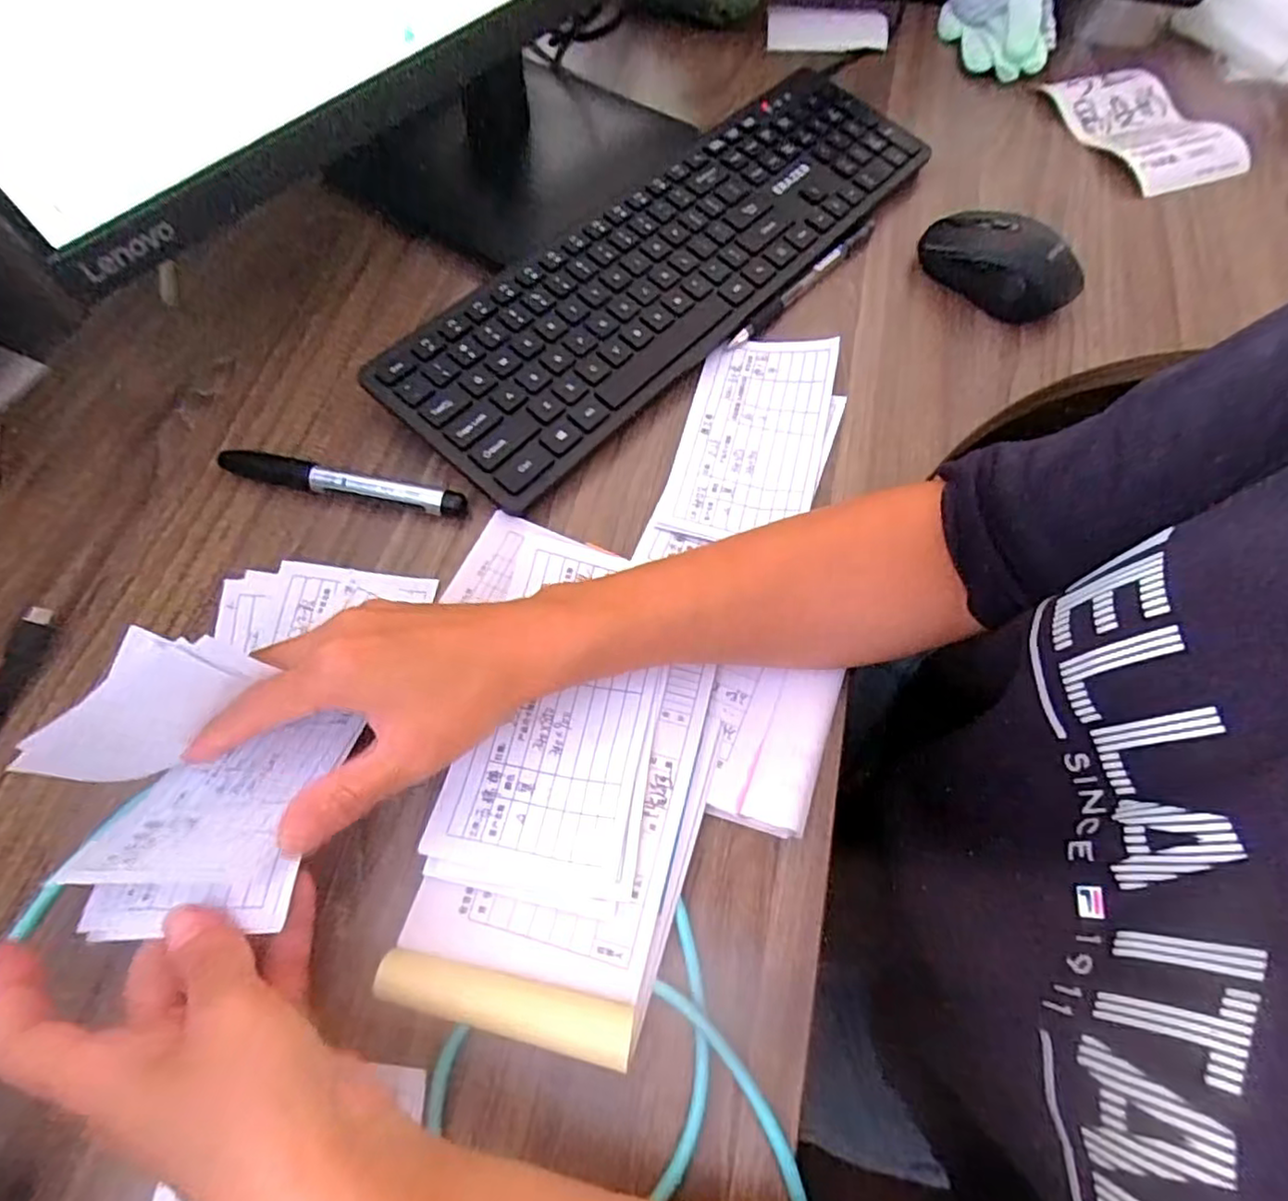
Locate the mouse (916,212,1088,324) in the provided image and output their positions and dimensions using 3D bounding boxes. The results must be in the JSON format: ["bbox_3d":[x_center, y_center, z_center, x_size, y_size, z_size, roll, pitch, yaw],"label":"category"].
[{"bbox_3d":[0.232,-0.221,0.429,0.099,0.033,0.052,34,67,14],"label":"mouse"}]

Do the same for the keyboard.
[{"bbox_3d":[0.025,-0.227,0.425,0.131,0.029,0.424,39,69,16],"label":"keyboard"}]

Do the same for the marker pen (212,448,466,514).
[{"bbox_3d":[-0.160,-0.063,0.350,0.130,0.016,0.017,13,64,5],"label":"marker pen"}]

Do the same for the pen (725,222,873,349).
[{"bbox_3d":[0.105,-0.209,0.432,0.008,0.010,0.155,39,69,16],"label":"pen"}]

